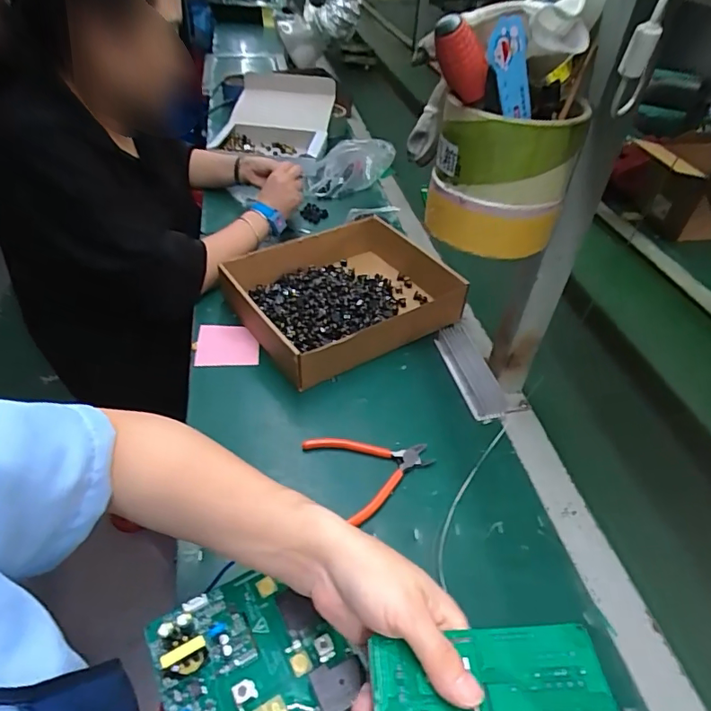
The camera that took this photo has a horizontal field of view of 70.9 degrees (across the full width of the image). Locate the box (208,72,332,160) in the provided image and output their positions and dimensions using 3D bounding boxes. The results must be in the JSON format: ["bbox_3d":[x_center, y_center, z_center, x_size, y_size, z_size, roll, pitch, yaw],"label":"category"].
[{"bbox_3d":[-0.187,-0.556,1.154,0.241,0.136,0.189,11,44,9],"label":"box"}]

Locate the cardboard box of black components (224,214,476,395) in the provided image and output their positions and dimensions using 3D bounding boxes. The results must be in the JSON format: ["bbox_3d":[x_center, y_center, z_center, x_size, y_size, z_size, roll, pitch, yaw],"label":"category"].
[{"bbox_3d":[-0.017,-0.097,0.767,0.316,0.072,0.253,-22,49,-25],"label":"cardboard box of black components"}]

